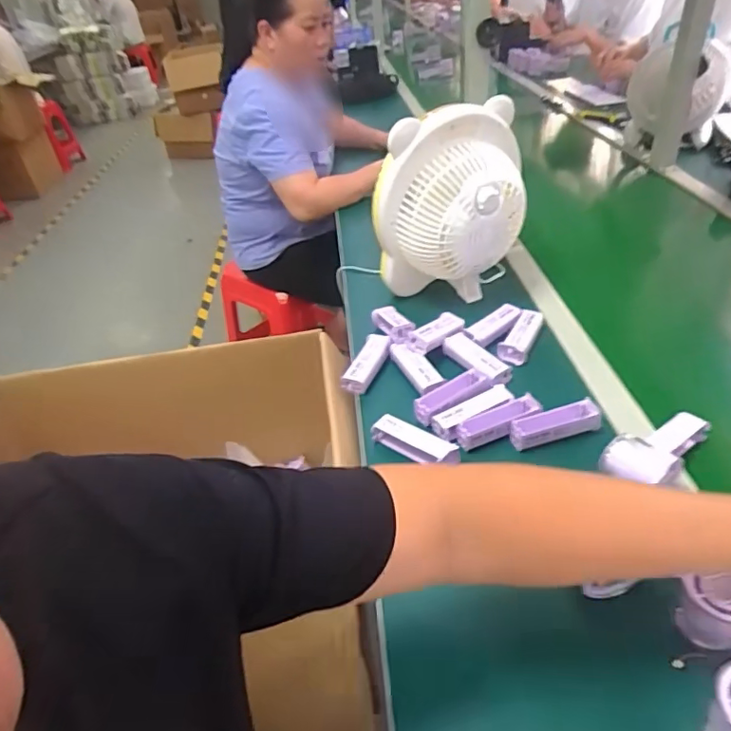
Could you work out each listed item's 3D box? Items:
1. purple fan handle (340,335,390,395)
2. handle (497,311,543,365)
[{"bbox_3d":[0.002,-0.006,0.763,0.036,0.028,0.099,15,57,26],"label":"purple fan handle"},{"bbox_3d":[0.223,-0.042,0.777,0.039,0.027,0.095,14,42,25],"label":"handle"}]

